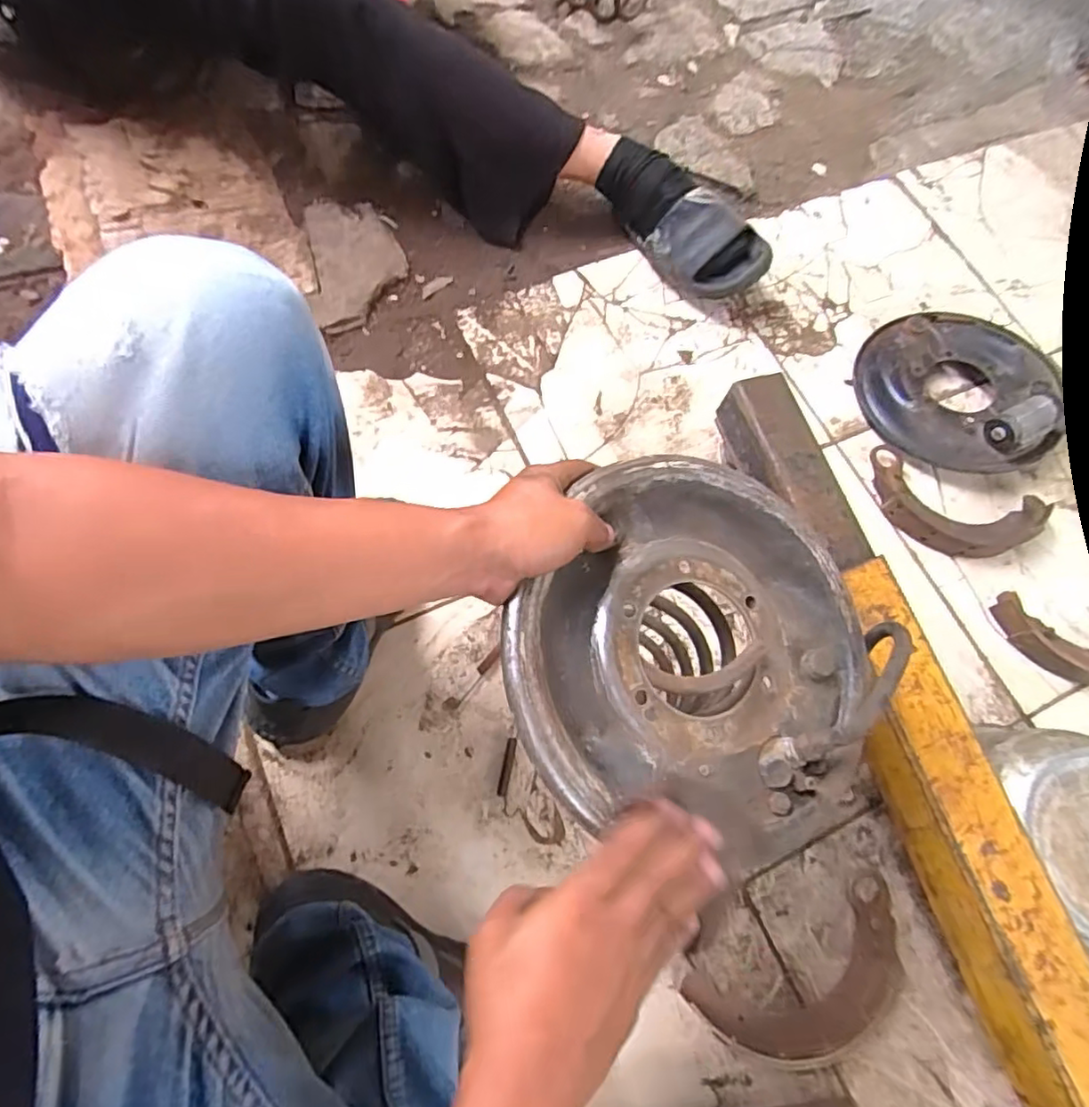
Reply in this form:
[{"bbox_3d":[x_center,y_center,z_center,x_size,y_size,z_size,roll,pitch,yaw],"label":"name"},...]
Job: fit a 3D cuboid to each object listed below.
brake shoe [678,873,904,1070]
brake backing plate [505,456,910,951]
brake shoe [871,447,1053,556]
[{"bbox_3d":[0.267,0.428,0.604,0.234,0.034,0.125,-21,72,-10],"label":"brake shoe"},{"bbox_3d":[0.109,0.065,0.417,0.237,0.073,0.257,1,70,-3],"label":"brake backing plate"},{"bbox_3d":[0.533,-0.058,0.821,0.222,0.035,0.120,22,70,5],"label":"brake shoe"}]

